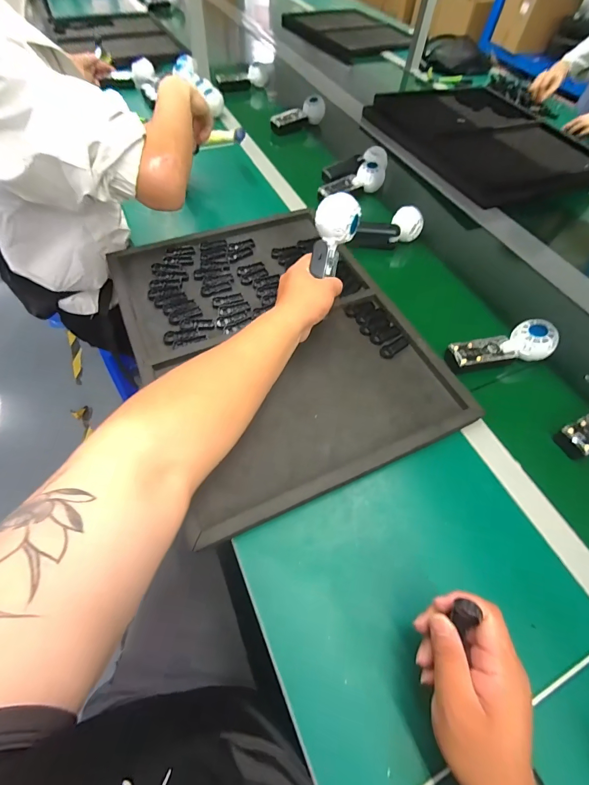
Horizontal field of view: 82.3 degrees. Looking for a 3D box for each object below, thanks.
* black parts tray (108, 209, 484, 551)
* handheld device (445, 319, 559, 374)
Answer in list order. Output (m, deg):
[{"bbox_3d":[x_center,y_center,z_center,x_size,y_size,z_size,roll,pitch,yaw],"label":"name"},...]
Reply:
[{"bbox_3d":[-0.037,-0.108,0.557,0.420,0.024,0.548,-21,62,-14],"label":"black parts tray"},{"bbox_3d":[0.331,-0.076,0.547,0.156,0.055,0.057,-4,62,-8],"label":"handheld device"}]

